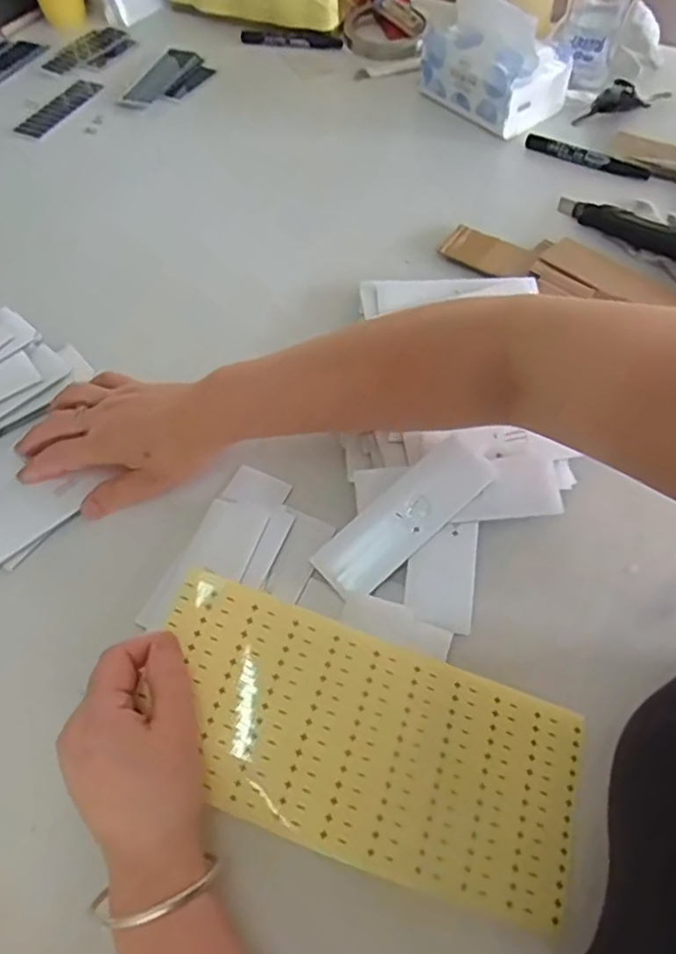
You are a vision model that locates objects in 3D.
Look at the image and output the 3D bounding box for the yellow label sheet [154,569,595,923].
[{"bbox_3d":[0.014,0.142,0.358,0.237,0.010,0.109,20,60,0],"label":"yellow label sheet"}]

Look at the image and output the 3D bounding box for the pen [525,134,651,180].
[{"bbox_3d":[0.257,-0.332,0.678,0.129,0.009,0.014,26,61,17],"label":"pen"}]

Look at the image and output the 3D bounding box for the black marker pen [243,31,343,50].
[{"bbox_3d":[-0.060,-0.556,0.834,0.127,0.016,0.016,8,58,6],"label":"black marker pen"}]

